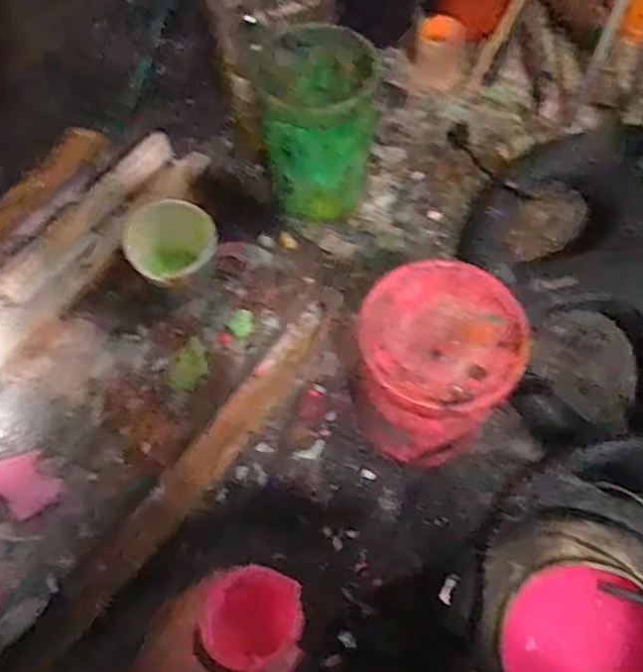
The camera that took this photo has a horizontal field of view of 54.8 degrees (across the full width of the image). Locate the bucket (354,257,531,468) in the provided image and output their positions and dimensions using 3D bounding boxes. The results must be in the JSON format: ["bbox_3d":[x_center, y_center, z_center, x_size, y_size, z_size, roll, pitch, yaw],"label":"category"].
[{"bbox_3d":[0.099,0.034,0.568,0.128,0.157,0.139,-2,63,3],"label":"bucket"}]

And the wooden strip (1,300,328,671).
[{"bbox_3d":[-0.176,0.196,0.601,0.043,0.021,0.606,31,69,18],"label":"wooden strip"}]

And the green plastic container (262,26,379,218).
[{"bbox_3d":[-0.003,-0.238,0.725,0.125,0.183,0.128,-4,62,2],"label":"green plastic container"}]

